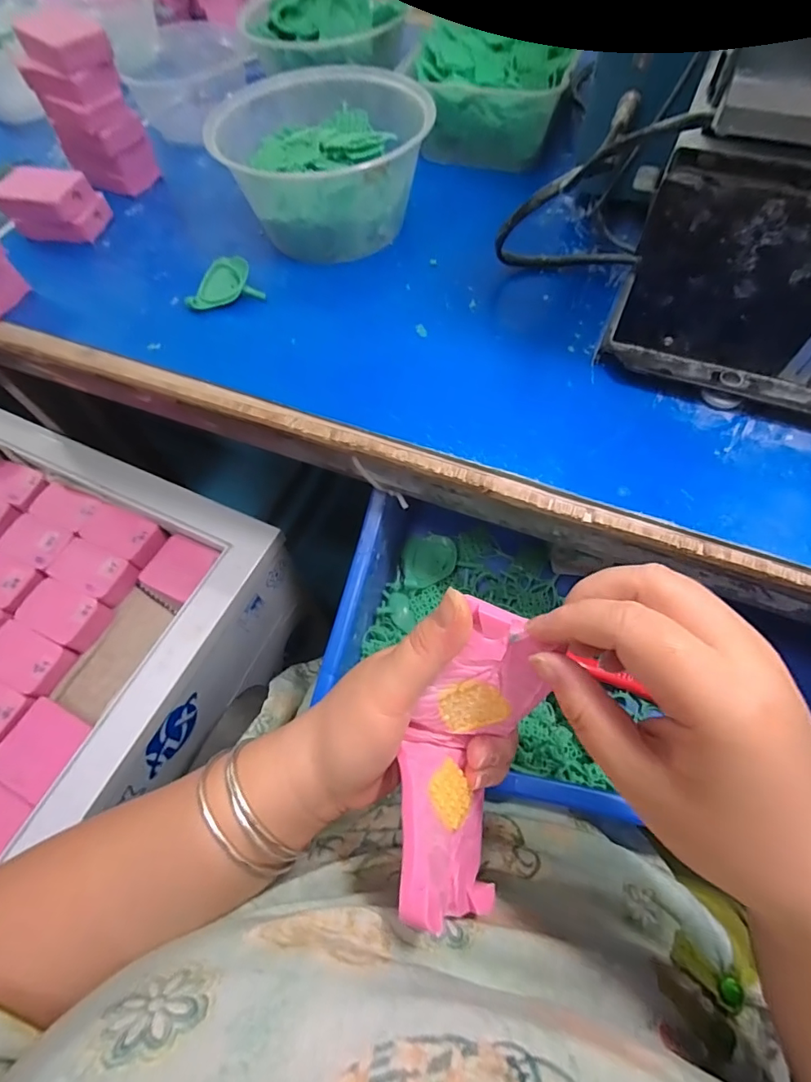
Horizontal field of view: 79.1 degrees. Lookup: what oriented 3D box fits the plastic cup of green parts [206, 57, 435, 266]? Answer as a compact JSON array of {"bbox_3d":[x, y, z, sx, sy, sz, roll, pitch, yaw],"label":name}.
[{"bbox_3d":[-0.063,-0.304,0.398,0.141,0.080,0.139,-1,62,3],"label":"plastic cup of green parts"}]

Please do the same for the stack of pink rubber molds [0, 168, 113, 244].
[{"bbox_3d":[-0.308,-0.294,0.431,0.069,0.047,0.051,11,63,9],"label":"stack of pink rubber molds"}]

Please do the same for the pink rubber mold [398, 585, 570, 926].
[{"bbox_3d":[0.027,0.093,0.211,0.049,0.055,0.128,14,87,11],"label":"pink rubber mold"}]

